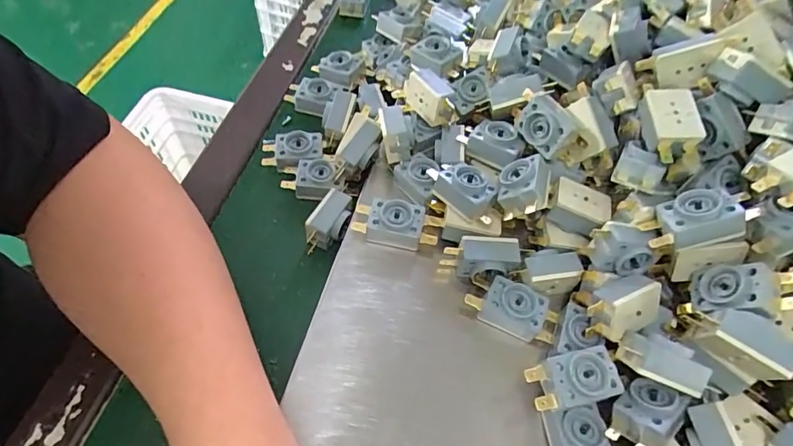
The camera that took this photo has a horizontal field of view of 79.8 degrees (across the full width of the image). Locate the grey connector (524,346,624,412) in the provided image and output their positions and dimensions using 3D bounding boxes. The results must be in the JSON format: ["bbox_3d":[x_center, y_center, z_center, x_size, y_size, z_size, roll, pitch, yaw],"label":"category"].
[{"bbox_3d":[0.095,0.084,0.253,0.047,0.013,0.026,-18,59,2],"label":"grey connector"}]

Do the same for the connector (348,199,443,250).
[{"bbox_3d":[0.000,0.001,0.320,0.058,0.020,0.025,13,56,5],"label":"connector"}]

